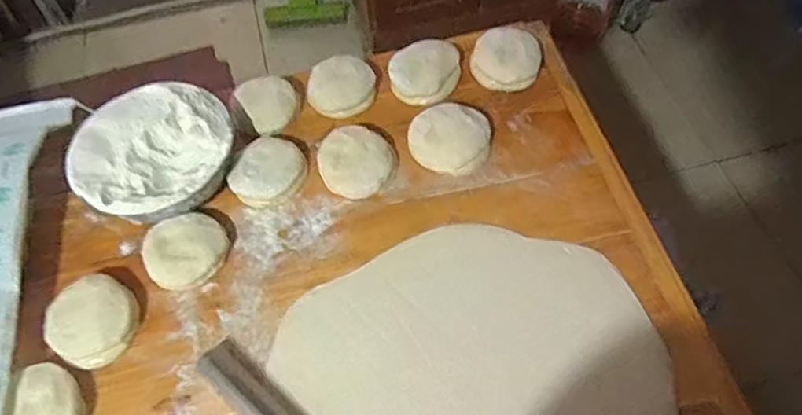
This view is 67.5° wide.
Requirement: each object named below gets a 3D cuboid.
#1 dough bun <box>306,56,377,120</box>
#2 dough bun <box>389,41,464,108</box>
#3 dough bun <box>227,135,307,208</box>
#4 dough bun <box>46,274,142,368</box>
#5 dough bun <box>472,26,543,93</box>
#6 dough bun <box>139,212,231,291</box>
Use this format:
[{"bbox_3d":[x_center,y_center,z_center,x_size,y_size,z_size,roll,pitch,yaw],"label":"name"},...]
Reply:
[{"bbox_3d":[-0.080,-0.168,0.828,0.092,0.032,0.088,-1,59,2],"label":"dough bun"},{"bbox_3d":[0.034,-0.188,0.833,0.098,0.035,0.092,-1,59,2],"label":"dough bun"},{"bbox_3d":[-0.167,-0.048,0.757,0.081,0.036,0.098,28,64,18],"label":"dough bun"},{"bbox_3d":[-0.342,0.123,0.664,0.091,0.039,0.091,-1,59,2],"label":"dough bun"},{"bbox_3d":[0.148,-0.207,0.842,0.093,0.039,0.091,-1,59,2],"label":"dough bun"},{"bbox_3d":[-0.251,0.051,0.703,0.094,0.035,0.079,-20,60,-9],"label":"dough bun"}]

